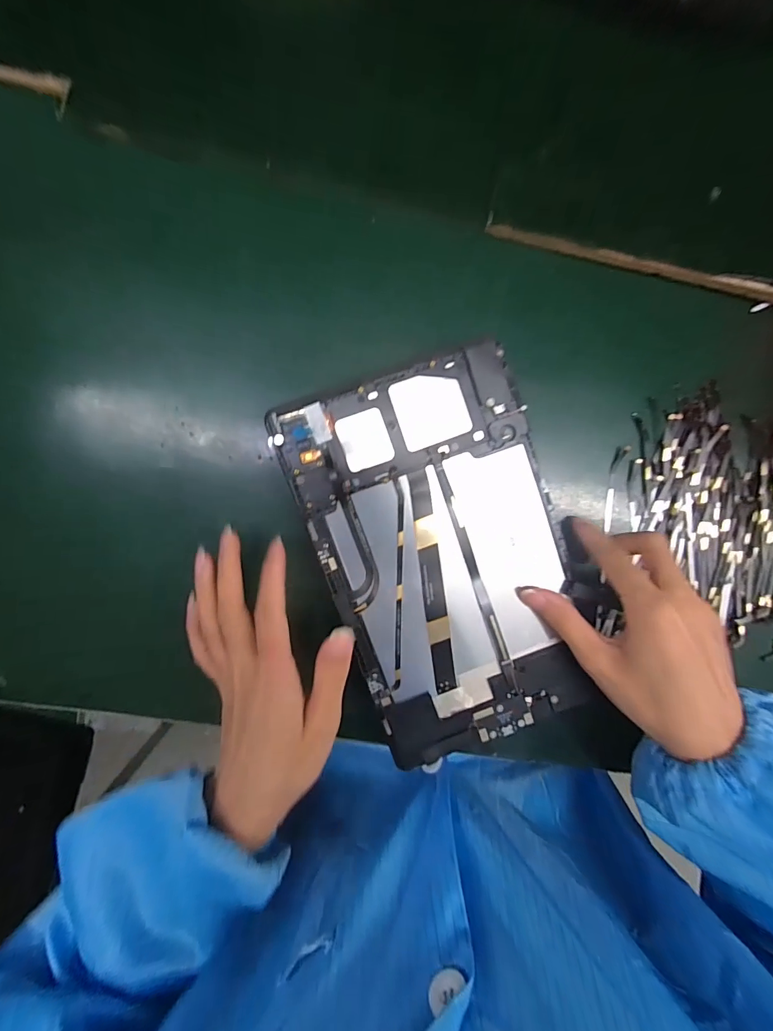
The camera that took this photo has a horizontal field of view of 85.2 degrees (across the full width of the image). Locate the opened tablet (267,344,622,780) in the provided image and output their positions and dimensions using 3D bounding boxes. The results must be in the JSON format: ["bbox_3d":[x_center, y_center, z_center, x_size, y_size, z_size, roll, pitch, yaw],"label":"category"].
[{"bbox_3d":[0.045,0.027,0.264,0.157,0.011,0.235,-20,96,-4],"label":"opened tablet"}]

